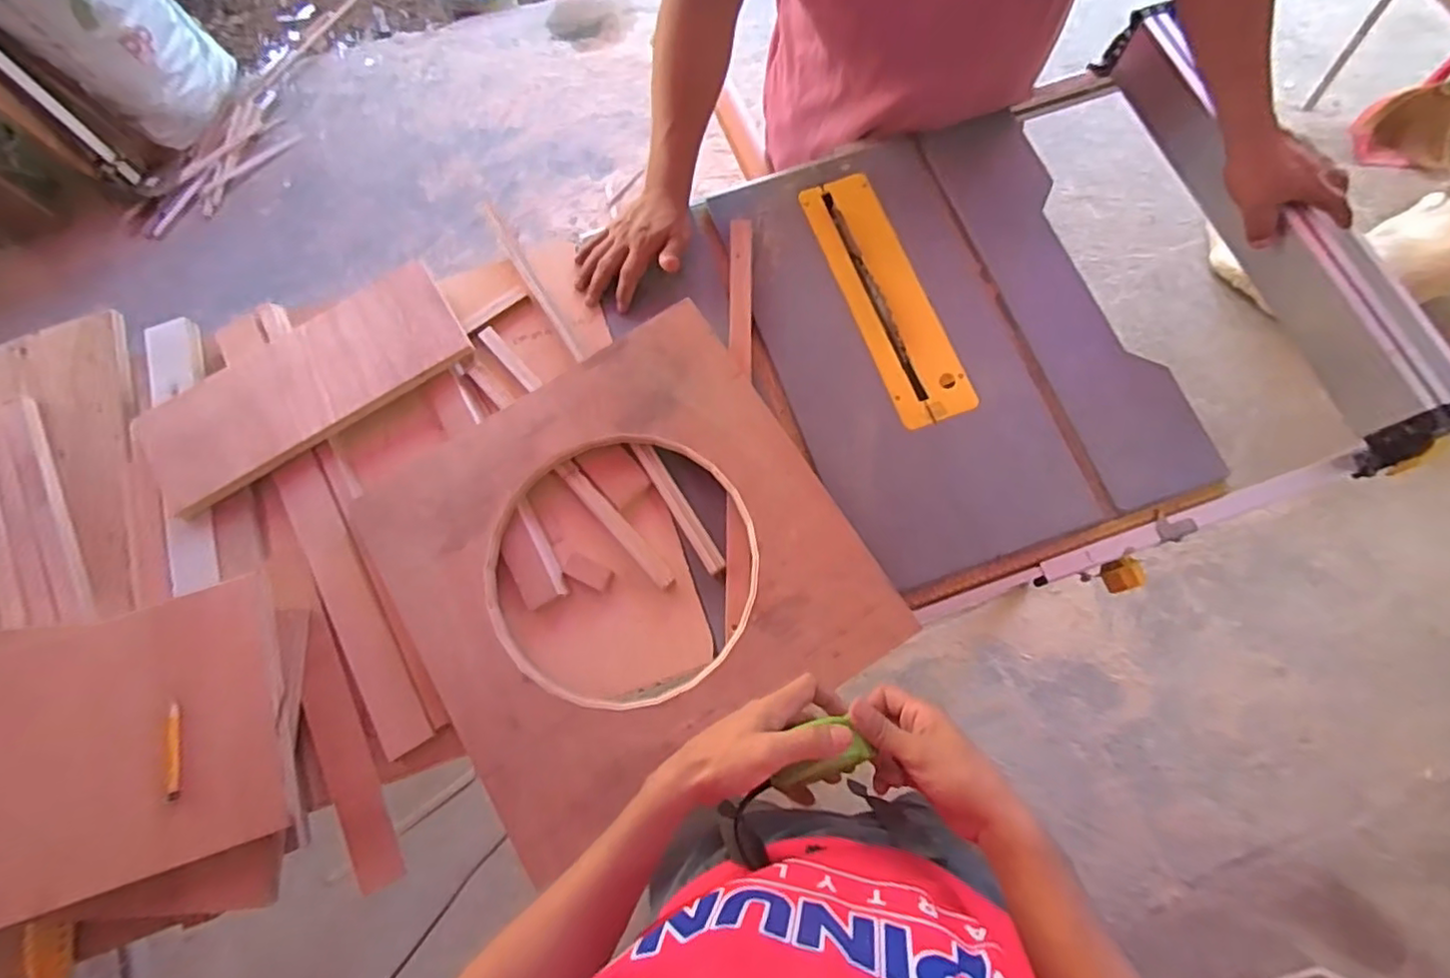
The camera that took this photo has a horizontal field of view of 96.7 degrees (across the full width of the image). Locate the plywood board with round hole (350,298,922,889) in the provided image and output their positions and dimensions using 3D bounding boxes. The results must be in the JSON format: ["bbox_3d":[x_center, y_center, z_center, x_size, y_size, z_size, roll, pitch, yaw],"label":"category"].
[{"bbox_3d":[-0.109,0.073,0.681,0.444,0.024,0.445,-31,77,-6],"label":"plywood board with round hole"}]

